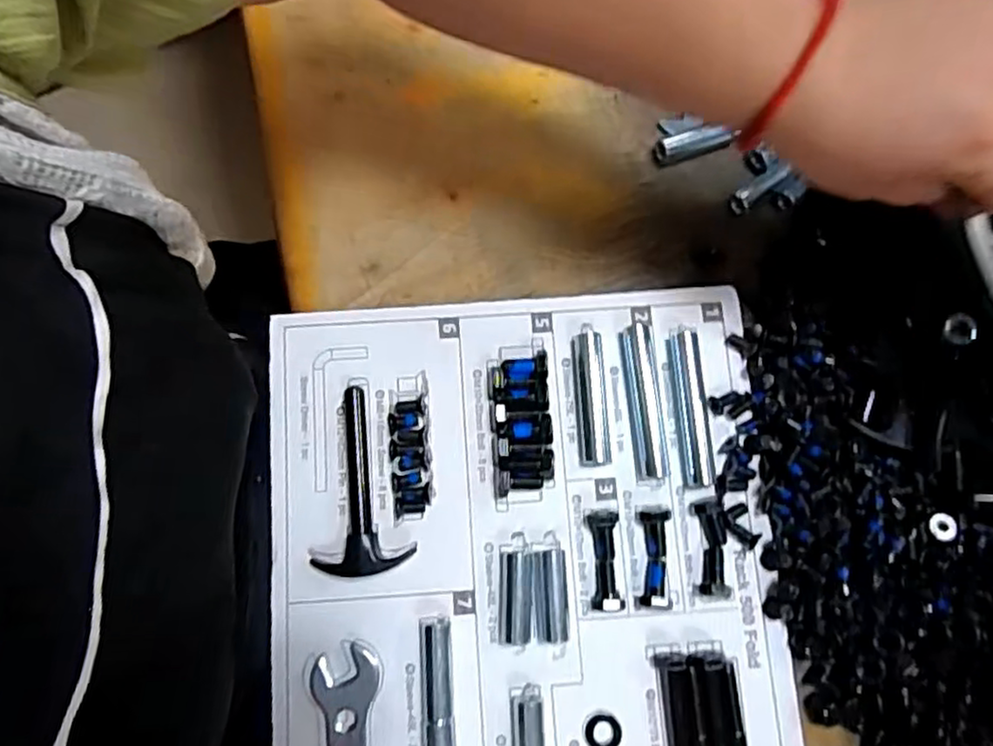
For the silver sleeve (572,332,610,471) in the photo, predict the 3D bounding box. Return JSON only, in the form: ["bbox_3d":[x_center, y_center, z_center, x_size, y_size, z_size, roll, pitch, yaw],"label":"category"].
[{"bbox_3d":[0.056,0.015,0.392,0.018,0.010,0.076,-3,79,-2],"label":"silver sleeve"}]

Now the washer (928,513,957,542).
[{"bbox_3d":[0.240,0.083,0.362,0.016,0.007,0.014,0,86,12],"label":"washer"}]

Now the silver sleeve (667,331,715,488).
[{"bbox_3d":[0.114,0.020,0.389,0.017,0.012,0.088,-3,79,-2],"label":"silver sleeve"}]

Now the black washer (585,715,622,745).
[{"bbox_3d":[0.057,0.192,0.358,0.019,0.004,0.017,3,79,-1],"label":"black washer"}]

